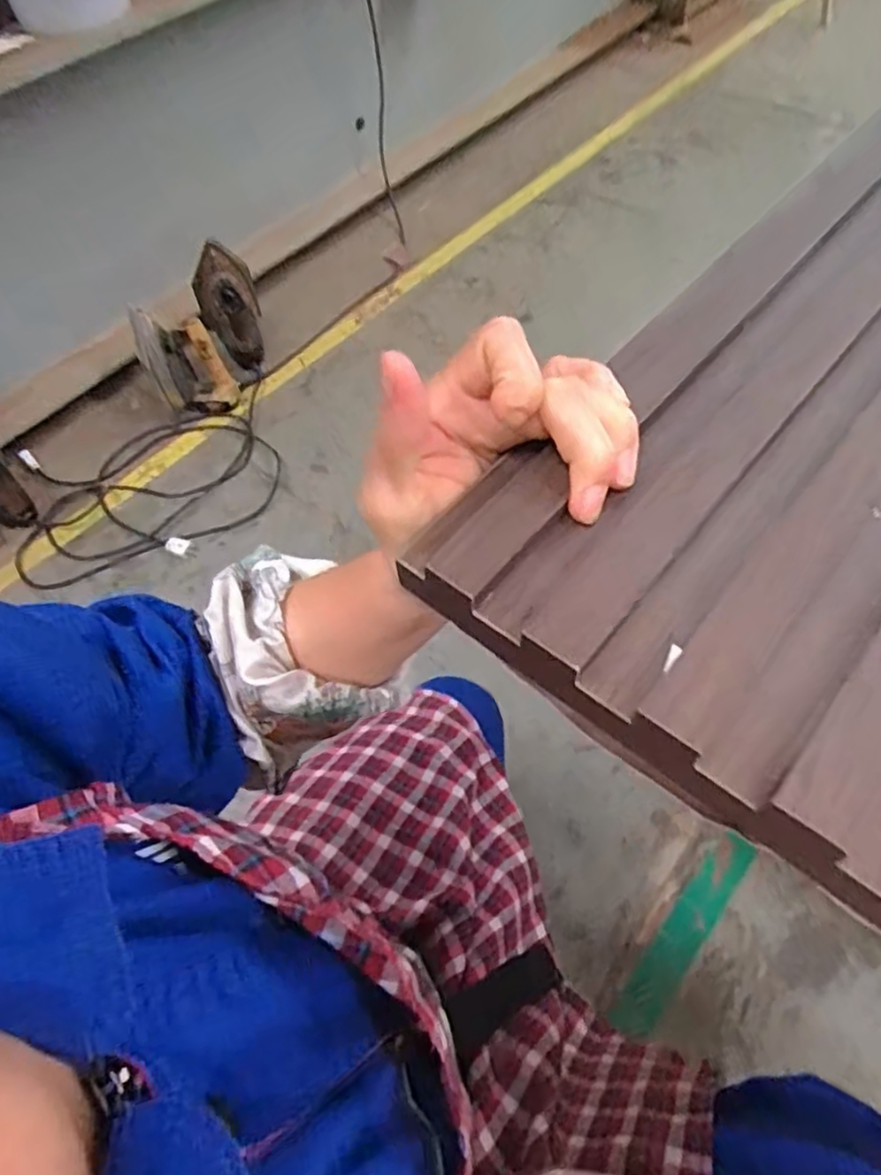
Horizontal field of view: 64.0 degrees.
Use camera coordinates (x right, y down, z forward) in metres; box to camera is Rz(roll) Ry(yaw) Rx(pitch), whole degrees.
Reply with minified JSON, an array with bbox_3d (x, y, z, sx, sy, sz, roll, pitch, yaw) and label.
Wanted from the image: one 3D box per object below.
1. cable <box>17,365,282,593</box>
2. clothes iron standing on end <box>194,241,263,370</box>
[{"bbox_3d":[-0.554,-0.223,1.345,0.522,0.044,0.415,-23,58,-9],"label":"cable"},{"bbox_3d":[-0.430,-0.568,1.454,0.121,0.258,0.116,-21,58,-7],"label":"clothes iron standing on end"}]

